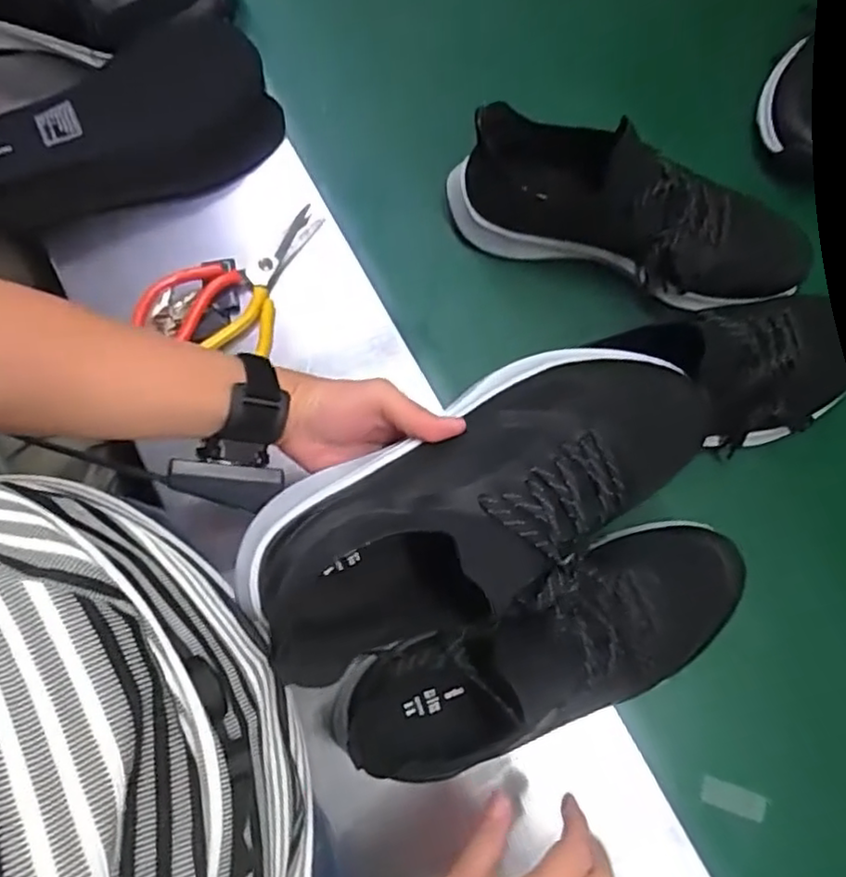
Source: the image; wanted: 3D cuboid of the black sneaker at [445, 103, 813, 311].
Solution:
[{"bbox_3d":[0.176,-0.182,0.556,0.302,0.118,0.098,9,76,2],"label":"black sneaker"}]

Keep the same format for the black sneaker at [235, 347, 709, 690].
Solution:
[{"bbox_3d":[0.042,0.026,0.388,0.288,0.090,0.121,-30,78,-11],"label":"black sneaker"}]

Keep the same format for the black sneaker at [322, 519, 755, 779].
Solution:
[{"bbox_3d":[0.092,0.139,0.447,0.292,0.091,0.095,-20,77,-5],"label":"black sneaker"}]

